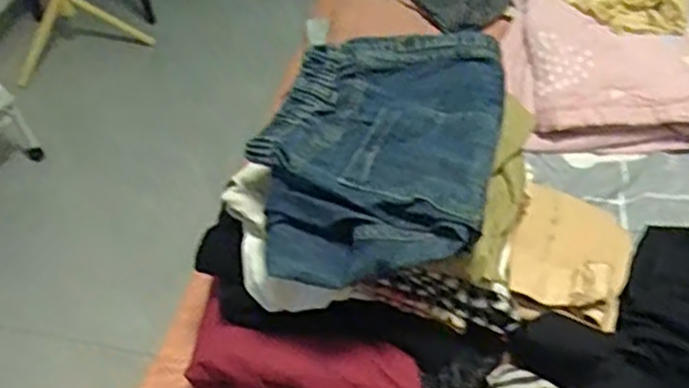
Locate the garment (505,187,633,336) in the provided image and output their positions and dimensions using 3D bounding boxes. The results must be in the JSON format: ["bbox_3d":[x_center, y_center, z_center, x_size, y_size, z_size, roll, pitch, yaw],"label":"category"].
[{"bbox_3d":[0.279,0.077,0.894,0.139,0.054,0.205,14,51,20],"label":"garment"}]

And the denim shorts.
[{"bbox_3d":[0.038,-0.050,0.785,0.244,0.083,0.323,8,49,15],"label":"denim shorts"}]

